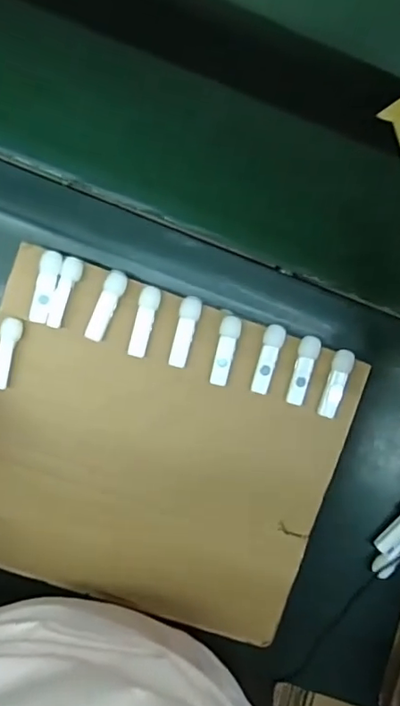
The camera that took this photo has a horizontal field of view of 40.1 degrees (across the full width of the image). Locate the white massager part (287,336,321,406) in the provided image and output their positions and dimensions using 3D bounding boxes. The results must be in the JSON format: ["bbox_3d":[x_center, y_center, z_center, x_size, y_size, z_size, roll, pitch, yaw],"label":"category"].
[{"bbox_3d":[0.099,0.017,0.519,0.018,0.014,0.065,14,89,-5],"label":"white massager part"}]

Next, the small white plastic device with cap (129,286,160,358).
[{"bbox_3d":[-0.051,-0.029,0.508,0.019,0.009,0.066,12,89,-5],"label":"small white plastic device with cap"}]

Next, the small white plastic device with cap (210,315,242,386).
[{"bbox_3d":[0.024,-0.002,0.515,0.018,0.014,0.065,11,89,-5],"label":"small white plastic device with cap"}]

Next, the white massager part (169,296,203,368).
[{"bbox_3d":[-0.014,-0.020,0.512,0.019,0.013,0.066,13,89,-5],"label":"white massager part"}]

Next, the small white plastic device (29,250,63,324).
[{"bbox_3d":[-0.140,-0.059,0.498,0.019,0.009,0.064,13,89,-5],"label":"small white plastic device"}]

